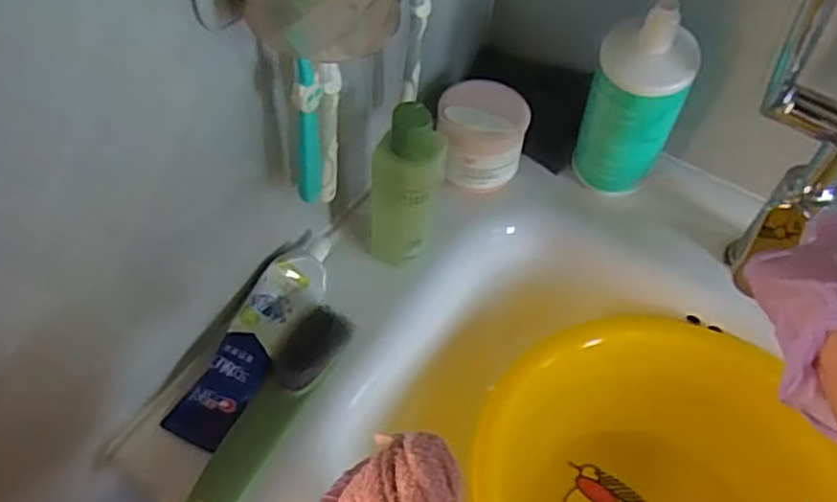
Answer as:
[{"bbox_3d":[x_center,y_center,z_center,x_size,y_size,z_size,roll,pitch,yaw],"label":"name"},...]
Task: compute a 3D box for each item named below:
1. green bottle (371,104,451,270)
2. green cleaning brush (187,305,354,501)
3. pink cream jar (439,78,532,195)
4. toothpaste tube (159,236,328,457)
[{"bbox_3d":[-0.008,-0.042,0.485,0.044,0.129,0.046,2,53,-3],"label":"green bottle"},{"bbox_3d":[-0.097,0.106,0.441,0.036,0.025,0.162,24,55,13],"label":"green cleaning brush"},{"bbox_3d":[0.052,-0.097,0.576,0.072,0.054,0.075,2,53,-3],"label":"pink cream jar"},{"bbox_3d":[-0.108,0.057,0.483,0.046,0.041,0.175,24,55,13],"label":"toothpaste tube"}]

